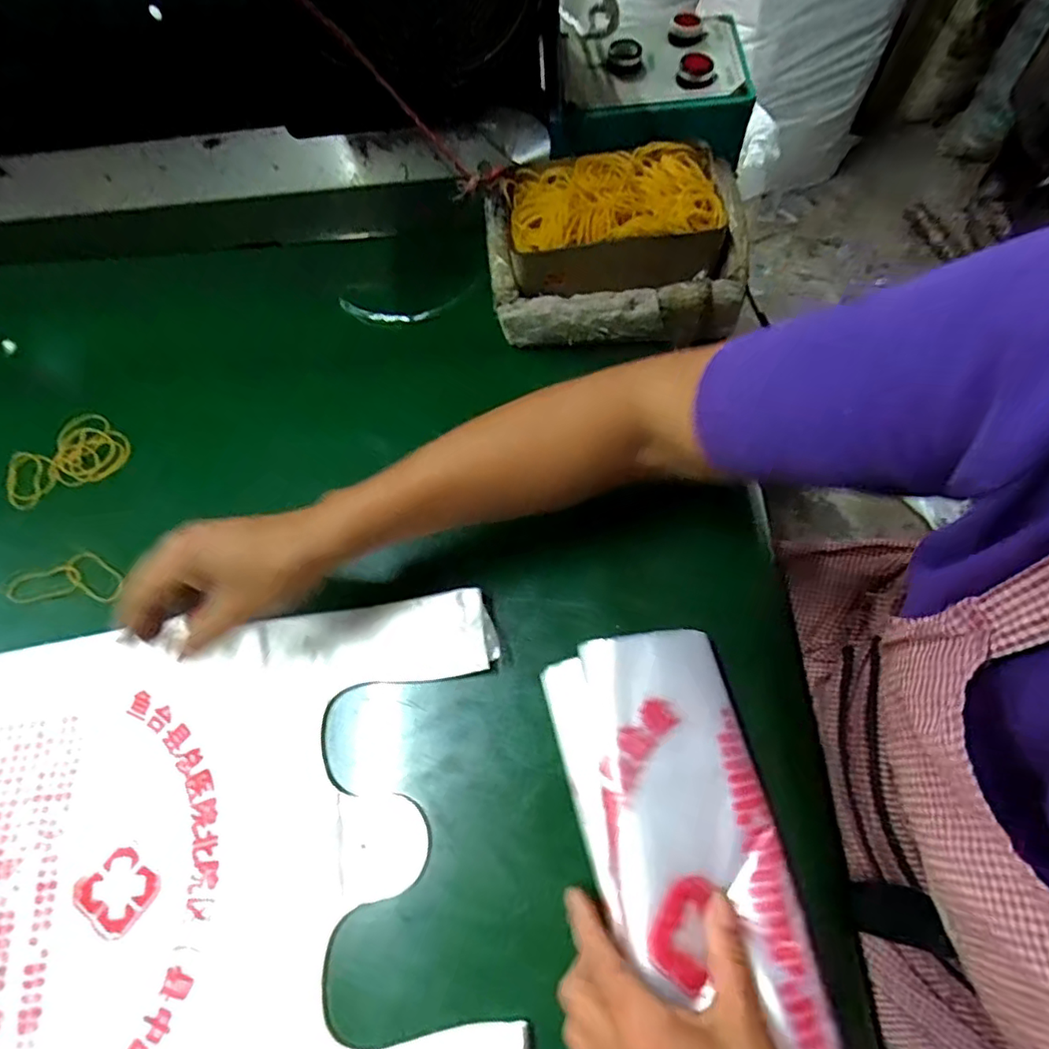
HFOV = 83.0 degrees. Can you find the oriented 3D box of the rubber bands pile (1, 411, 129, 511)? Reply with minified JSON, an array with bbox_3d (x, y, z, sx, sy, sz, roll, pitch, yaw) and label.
[{"bbox_3d":[-0.384,-0.051,0.495,0.094,0.013,0.065,-42,68,-14],"label":"rubber bands pile"}]

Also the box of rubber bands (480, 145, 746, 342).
[{"bbox_3d":[0.073,-0.230,0.491,0.198,0.082,0.142,-1,65,5],"label":"box of rubber bands"}]

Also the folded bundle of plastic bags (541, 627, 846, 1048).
[{"bbox_3d":[0.093,0.204,0.317,0.111,0.044,0.287,-16,69,-5],"label":"folded bundle of plastic bags"}]

